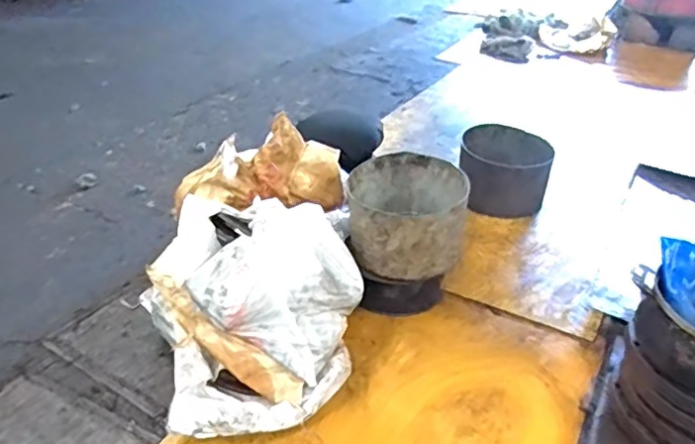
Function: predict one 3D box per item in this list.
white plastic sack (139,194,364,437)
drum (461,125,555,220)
[{"bbox_3d":[-0.170,0.168,1.206,0.433,0.264,0.391,-8,35,-15],"label":"white plastic sack"},{"bbox_3d":[0.488,-0.153,1.855,0.271,0.199,0.300,8,34,10],"label":"drum"}]

